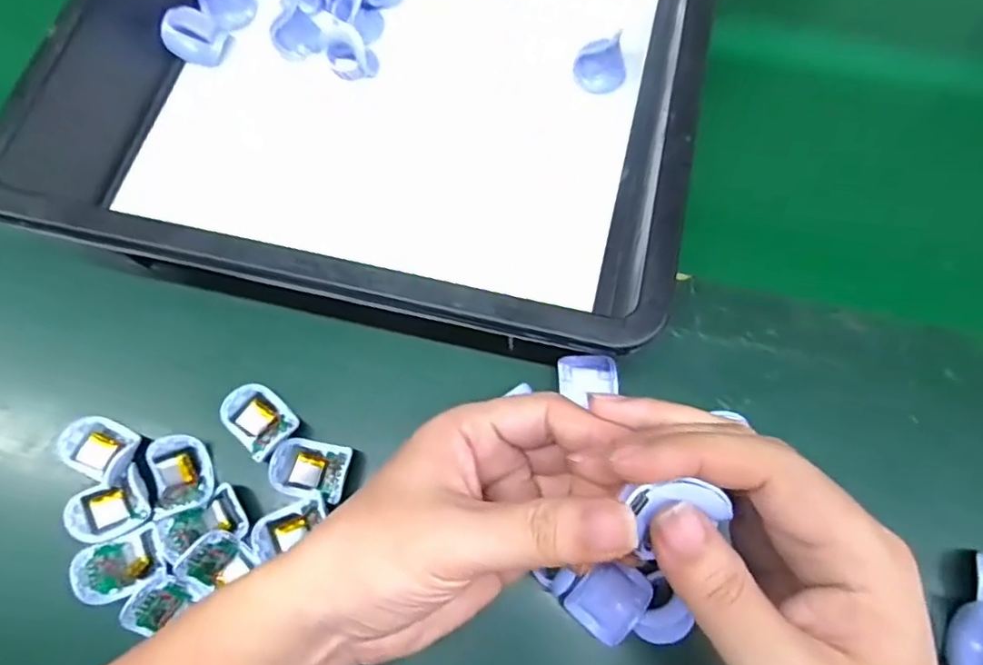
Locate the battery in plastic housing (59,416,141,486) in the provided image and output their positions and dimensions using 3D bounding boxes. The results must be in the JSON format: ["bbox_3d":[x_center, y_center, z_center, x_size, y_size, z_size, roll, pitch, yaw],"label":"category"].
[{"bbox_3d":[-0.216,0.066,0.329,0.042,0.019,0.032,22,73,8],"label":"battery in plastic housing"}]

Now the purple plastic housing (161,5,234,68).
[{"bbox_3d":[-0.201,-0.201,0.402,0.035,0.025,0.029,27,74,9],"label":"purple plastic housing"}]

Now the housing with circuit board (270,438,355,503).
[{"bbox_3d":[-0.098,0.074,0.323,0.038,0.016,0.030,12,72,5],"label":"housing with circuit board"}]

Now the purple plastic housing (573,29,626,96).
[{"bbox_3d":[0.074,-0.176,0.391,0.034,0.027,0.024,-21,72,-6],"label":"purple plastic housing"}]

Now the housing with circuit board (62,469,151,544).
[{"bbox_3d":[-0.205,0.095,0.319,0.038,0.013,0.028,-15,72,-4],"label":"housing with circuit board"}]

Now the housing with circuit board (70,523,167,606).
[{"bbox_3d":[-0.188,0.119,0.305,0.042,0.016,0.030,-20,72,-6],"label":"housing with circuit board"}]

